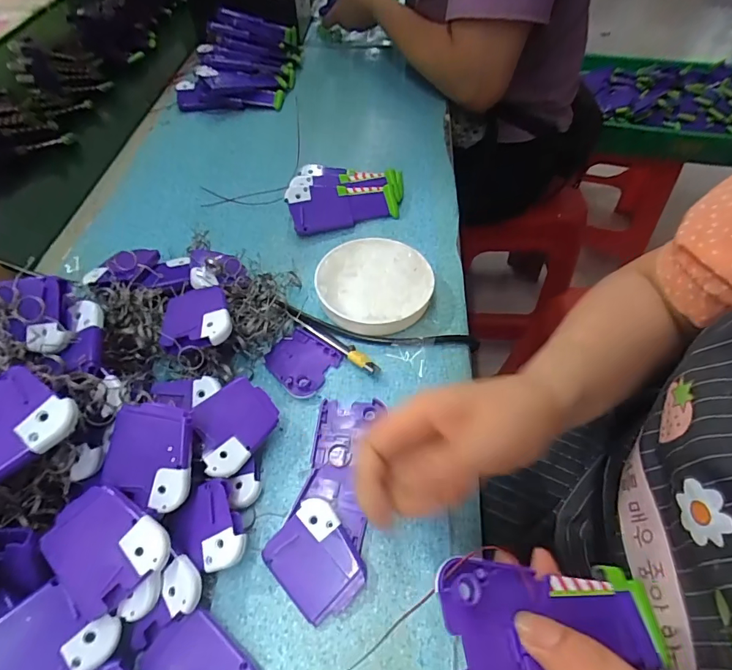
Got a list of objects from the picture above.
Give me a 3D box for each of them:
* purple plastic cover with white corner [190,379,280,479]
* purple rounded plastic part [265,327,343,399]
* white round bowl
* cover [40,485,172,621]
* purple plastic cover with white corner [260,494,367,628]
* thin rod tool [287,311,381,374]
[{"bbox_3d":[-0.094,0.062,0.305,0.050,0.006,0.060,46,60,6],"label":"purple plastic cover with white corner"},{"bbox_3d":[-0.056,0.022,0.369,0.057,0.005,0.051,32,62,22],"label":"purple rounded plastic part"},{"bbox_3d":[0.007,-0.045,0.403,0.101,0.031,0.110,-1,54,1],"label":"white round bowl"},{"bbox_3d":[-0.149,0.119,0.247,0.054,0.011,0.061,-41,74,-16],"label":"cover"},{"bbox_3d":[-0.031,0.145,0.278,0.051,0.014,0.062,-40,62,-23],"label":"purple plastic cover with white corner"},{"bbox_3d":[-0.029,0.004,0.375,0.099,0.014,0.014,33,62,23],"label":"thin rod tool"}]

